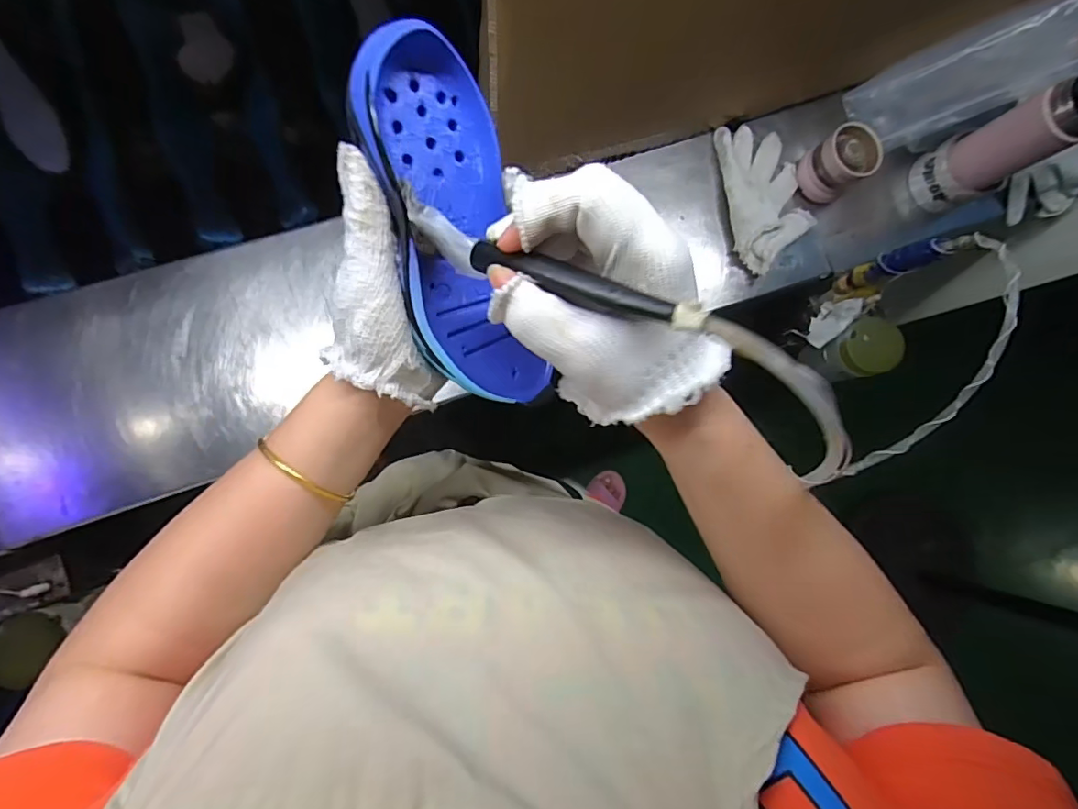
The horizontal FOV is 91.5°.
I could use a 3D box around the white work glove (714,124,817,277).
[{"bbox_3d":[0.277,-0.257,0.641,0.101,0.025,0.179,-12,86,-9],"label":"white work glove"}]

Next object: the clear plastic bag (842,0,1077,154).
[{"bbox_3d":[0.498,-0.360,0.550,0.091,0.294,0.067,16,81,-36],"label":"clear plastic bag"}]

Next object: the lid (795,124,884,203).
[{"bbox_3d":[0.366,-0.294,0.633,0.077,0.059,0.062,-32,89,-10],"label":"lid"}]

